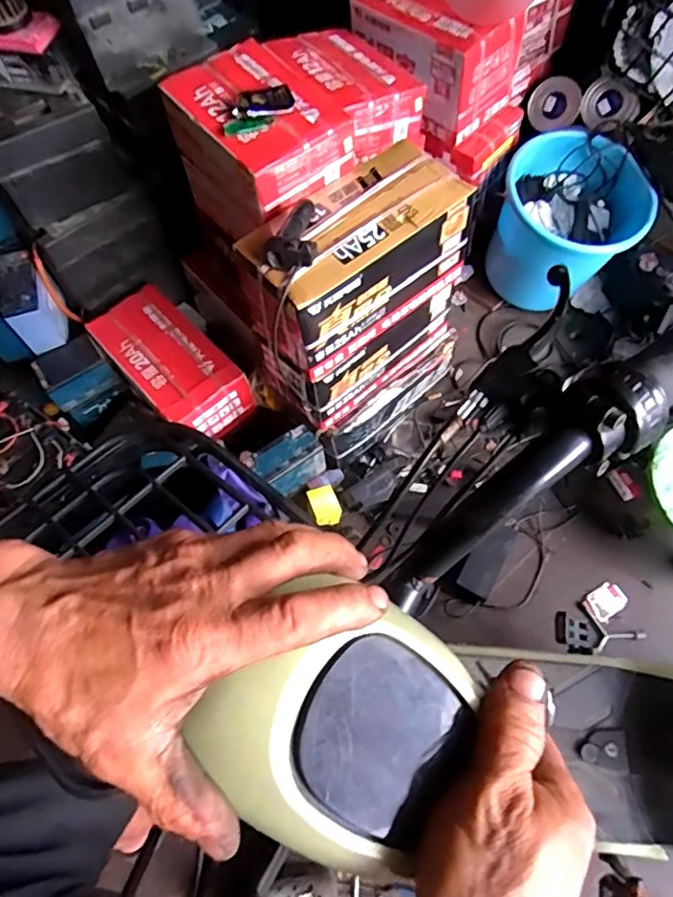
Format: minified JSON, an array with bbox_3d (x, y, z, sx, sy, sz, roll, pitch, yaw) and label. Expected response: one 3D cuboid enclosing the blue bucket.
[{"bbox_3d":[0.568,-0.549,1.412,0.335,0.317,0.252,12,65,9],"label":"blue bucket"}]

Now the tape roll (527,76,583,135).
[{"bbox_3d":[0.551,-0.876,1.448,0.124,0.112,0.050,-13,27,17],"label":"tape roll"}]

